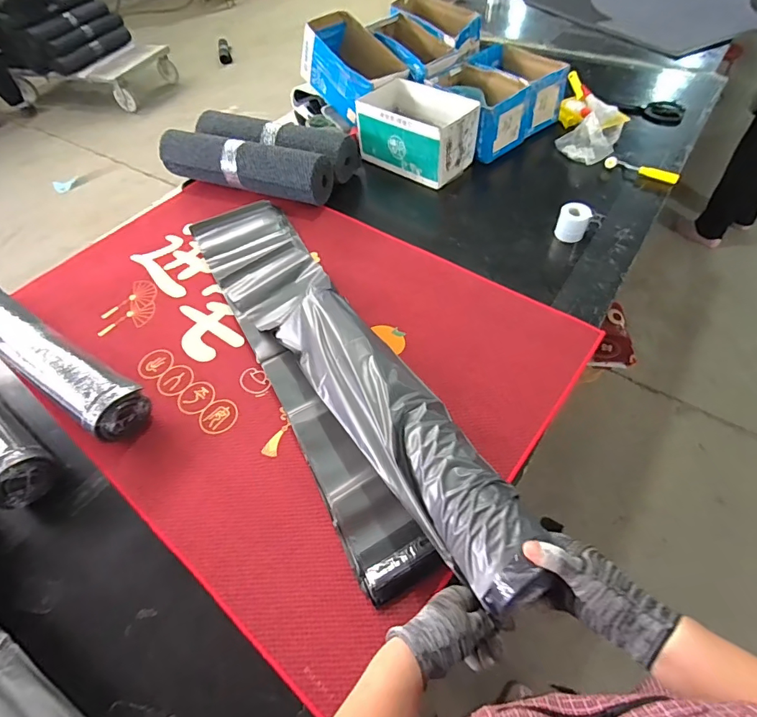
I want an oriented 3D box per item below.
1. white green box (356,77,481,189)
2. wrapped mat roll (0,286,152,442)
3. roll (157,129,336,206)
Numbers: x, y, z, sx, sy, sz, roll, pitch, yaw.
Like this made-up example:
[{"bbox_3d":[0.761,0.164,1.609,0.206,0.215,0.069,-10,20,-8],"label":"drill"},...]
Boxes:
[{"bbox_3d":[0.101,-0.620,1.173,0.303,0.164,0.170,32,62,24],"label":"white green box"},{"bbox_3d":[-0.688,-0.006,0.873,0.568,0.127,0.106,27,60,22],"label":"wrapped mat roll"},{"bbox_3d":[-0.362,-0.514,1.142,0.469,0.127,0.104,12,56,13],"label":"roll"}]

